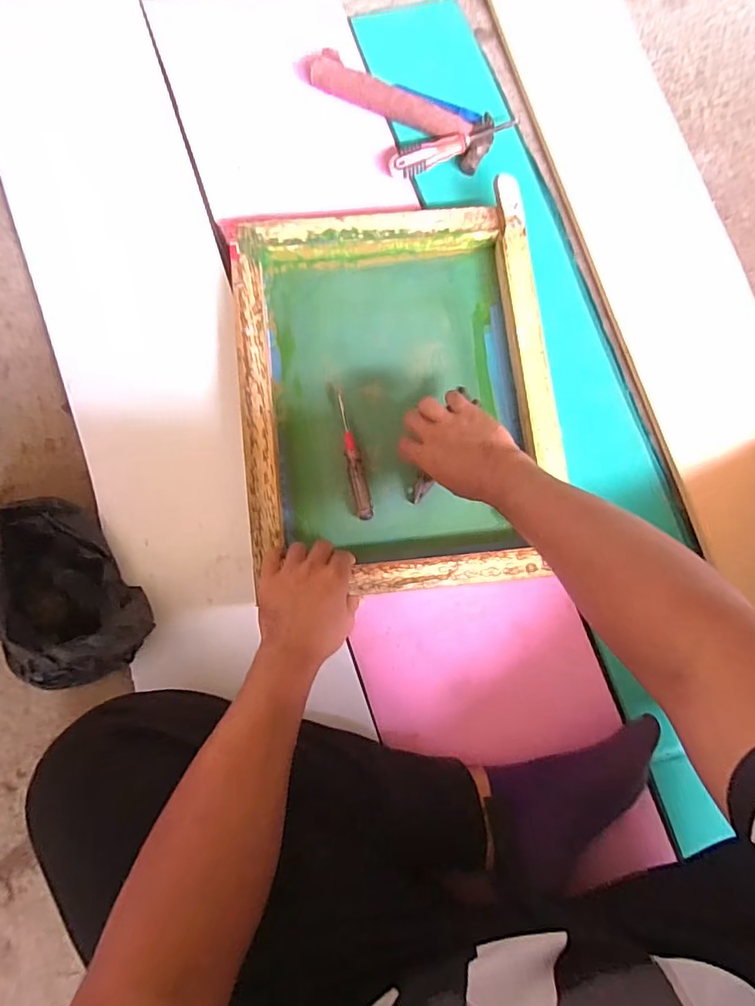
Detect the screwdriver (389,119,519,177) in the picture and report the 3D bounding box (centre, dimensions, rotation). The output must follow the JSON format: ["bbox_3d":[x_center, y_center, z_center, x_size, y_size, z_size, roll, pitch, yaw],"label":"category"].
[{"bbox_3d":[0.104,-0.472,0.676,0.176,0.024,0.028,-20,83,-4],"label":"screwdriver"}]

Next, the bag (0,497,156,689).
[{"bbox_3d":[-0.351,0.105,0.558,0.134,0.091,0.200,-39,85,-6],"label":"bag"}]

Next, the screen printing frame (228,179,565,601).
[{"bbox_3d":[0.024,-0.133,0.624,0.364,0.044,0.464,-6,82,-2],"label":"screen printing frame"}]

